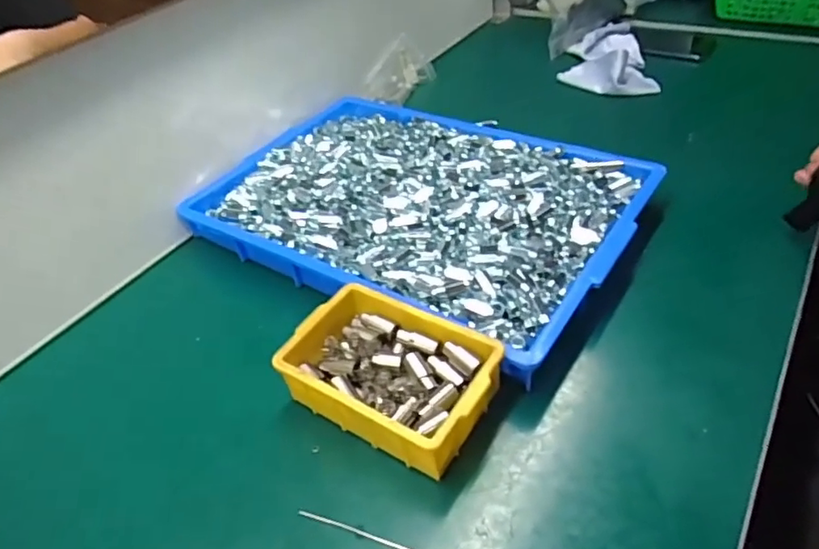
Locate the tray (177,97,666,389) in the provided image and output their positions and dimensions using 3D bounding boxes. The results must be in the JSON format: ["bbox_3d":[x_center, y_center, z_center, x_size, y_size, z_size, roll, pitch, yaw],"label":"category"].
[{"bbox_3d":[0.008,-0.078,0.601,0.420,0.058,0.295,24,51,30],"label":"tray"}]

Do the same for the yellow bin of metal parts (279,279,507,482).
[{"bbox_3d":[-0.012,0.078,0.439,0.153,0.057,0.103,22,51,28],"label":"yellow bin of metal parts"}]

